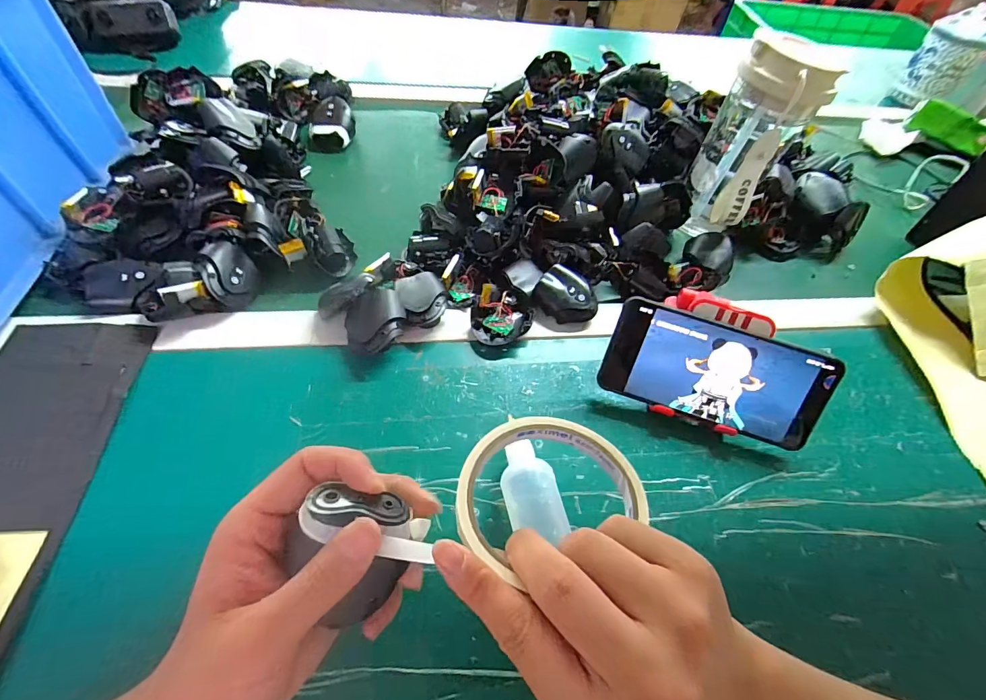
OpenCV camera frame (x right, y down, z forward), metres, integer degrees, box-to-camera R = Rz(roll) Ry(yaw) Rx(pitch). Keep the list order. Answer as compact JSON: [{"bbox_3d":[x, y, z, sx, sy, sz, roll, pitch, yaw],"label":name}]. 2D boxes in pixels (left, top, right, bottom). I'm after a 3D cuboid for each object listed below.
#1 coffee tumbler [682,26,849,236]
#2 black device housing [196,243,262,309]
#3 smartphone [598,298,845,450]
[{"bbox_3d":[0.251,-0.196,0.430,0.081,0.181,0.069,29,57,14],"label":"coffee tumbler"},{"bbox_3d":[-0.227,-0.066,0.368,0.039,0.036,0.048,-28,62,-23],"label":"black device housing"},{"bbox_3d":[0.170,0.020,0.324,0.160,0.078,0.007,19,16,6],"label":"smartphone"}]

